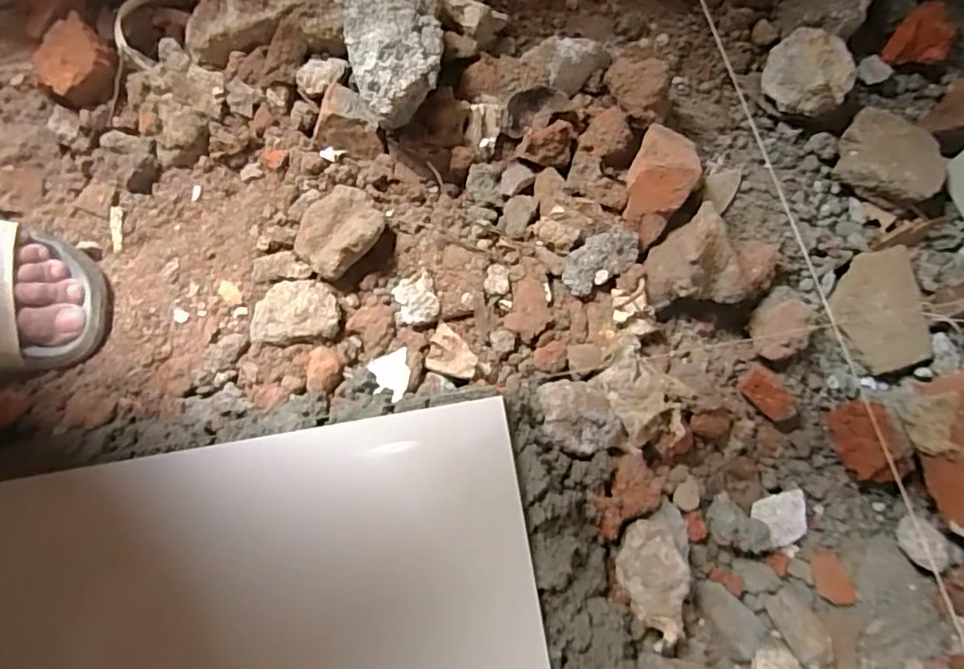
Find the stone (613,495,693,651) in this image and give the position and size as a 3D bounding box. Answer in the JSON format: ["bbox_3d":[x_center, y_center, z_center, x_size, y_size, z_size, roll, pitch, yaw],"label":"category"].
[{"bbox_3d":[0.118,0.161,0.398,0.047,0.026,0.089,14,77,6],"label":"stone"}]

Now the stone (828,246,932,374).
[{"bbox_3d":[0.329,-0.020,0.481,0.081,0.018,0.097,-9,76,0],"label":"stone"}]

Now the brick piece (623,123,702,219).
[{"bbox_3d":[0.136,-0.125,0.435,0.045,0.040,0.075,19,78,7],"label":"brick piece"}]

